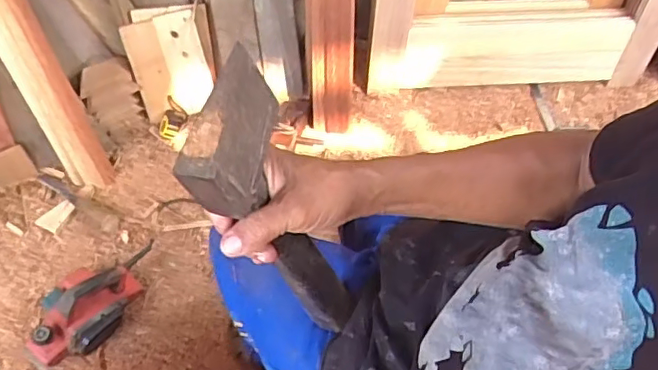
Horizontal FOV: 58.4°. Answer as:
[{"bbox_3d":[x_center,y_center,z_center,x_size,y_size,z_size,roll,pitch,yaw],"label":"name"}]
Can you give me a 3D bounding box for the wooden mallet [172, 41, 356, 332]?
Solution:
[{"bbox_3d":[-0.031,0.041,0.504,0.044,0.312,0.106,20,59,34],"label":"wooden mallet"}]

